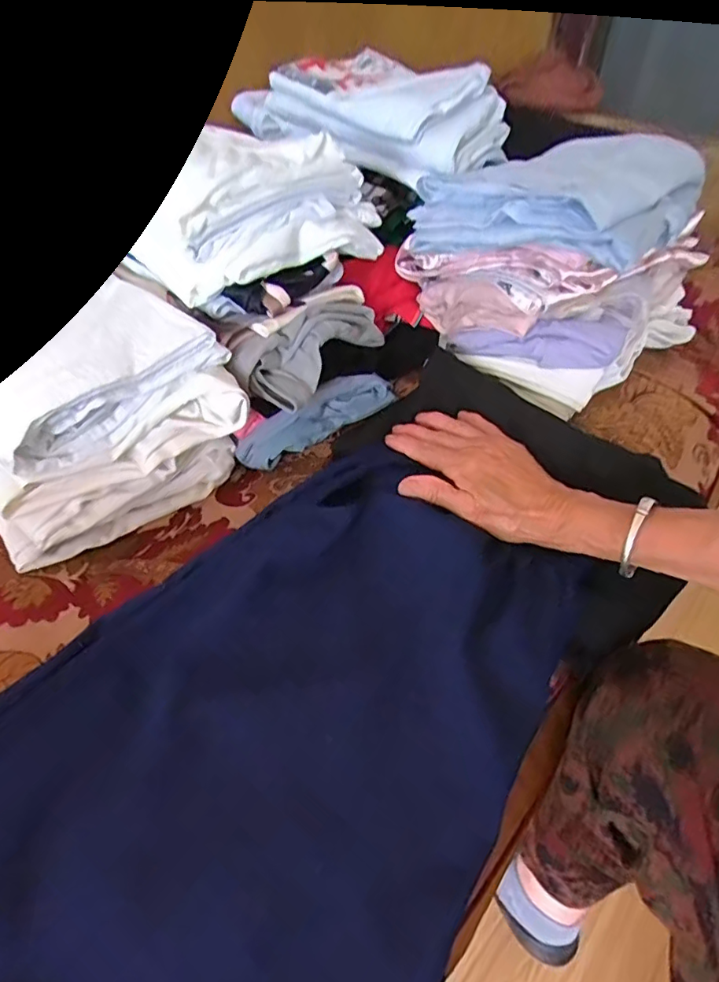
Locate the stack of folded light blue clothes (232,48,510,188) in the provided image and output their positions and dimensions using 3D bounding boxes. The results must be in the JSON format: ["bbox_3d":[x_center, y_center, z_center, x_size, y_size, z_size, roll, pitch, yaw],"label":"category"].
[{"bbox_3d":[0.019,-0.453,0.658,0.292,0.092,0.128,23,47,18],"label":"stack of folded light blue clothes"}]

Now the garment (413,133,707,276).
[{"bbox_3d":[0.213,-0.311,0.577,0.228,0.071,0.280,29,50,23],"label":"garment"}]

